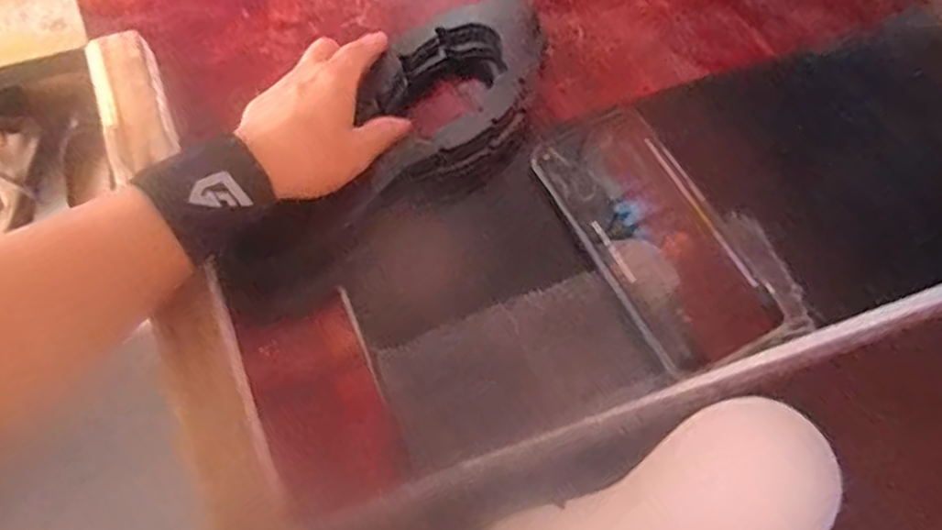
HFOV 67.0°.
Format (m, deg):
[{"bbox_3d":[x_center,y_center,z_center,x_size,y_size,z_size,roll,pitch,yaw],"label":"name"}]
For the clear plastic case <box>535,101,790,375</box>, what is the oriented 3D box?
[{"bbox_3d":[0.107,-0.019,0.408,0.079,0.012,0.163,-26,70,-14],"label":"clear plastic case"}]

